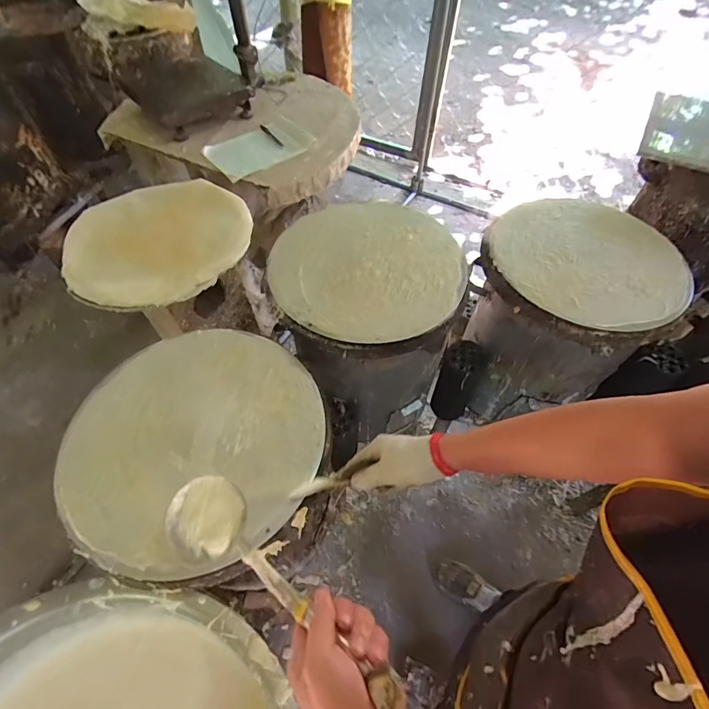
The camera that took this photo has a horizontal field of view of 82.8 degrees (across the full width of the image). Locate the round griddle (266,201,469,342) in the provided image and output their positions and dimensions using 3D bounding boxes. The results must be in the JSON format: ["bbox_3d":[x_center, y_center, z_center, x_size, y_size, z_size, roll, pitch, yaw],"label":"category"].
[{"bbox_3d":[0.039,-0.172,0.789,0.383,0.032,0.331,-22,64,-16],"label":"round griddle"}]

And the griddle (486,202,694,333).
[{"bbox_3d":[0.491,-0.212,0.845,0.370,0.042,0.402,32,62,21],"label":"griddle"}]

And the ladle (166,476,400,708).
[{"bbox_3d":[-0.084,0.200,0.386,0.343,0.064,0.077,4,47,48],"label":"ladle"}]

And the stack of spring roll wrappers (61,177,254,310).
[{"bbox_3d":[-0.413,-0.255,0.858,0.356,0.048,0.356,-1,56,1],"label":"stack of spring roll wrappers"}]

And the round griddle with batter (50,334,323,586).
[{"bbox_3d":[-0.240,0.121,0.612,0.363,0.035,0.378,-1,56,1],"label":"round griddle with batter"}]

